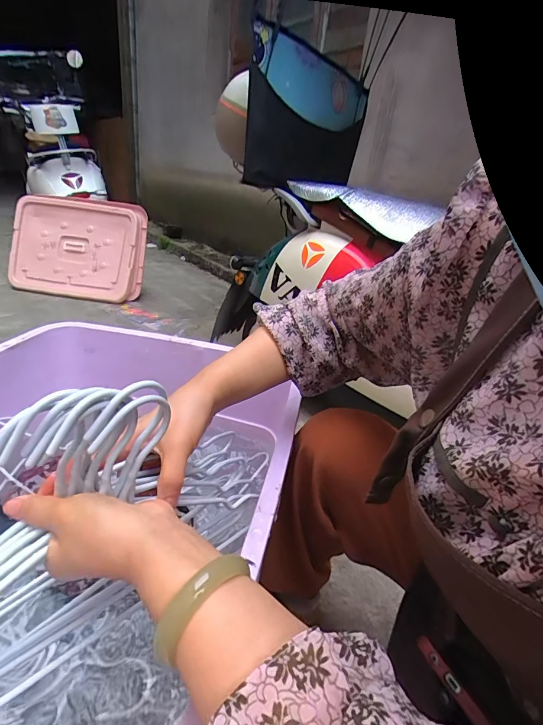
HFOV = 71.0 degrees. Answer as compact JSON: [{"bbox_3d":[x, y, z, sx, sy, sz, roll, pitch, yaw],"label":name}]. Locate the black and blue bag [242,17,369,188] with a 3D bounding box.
[{"bbox_3d":[0.117,-0.774,1.231,0.053,0.382,0.562,28,34,36],"label":"black and blue bag"}]

